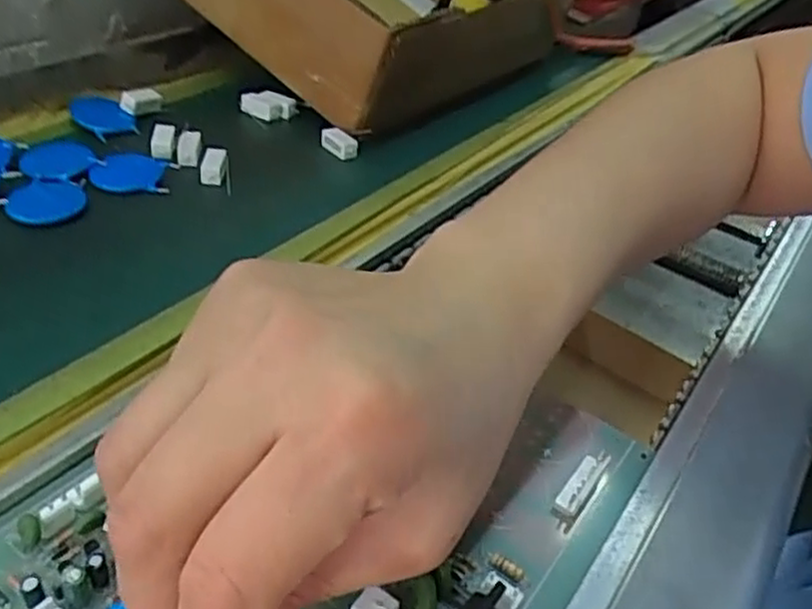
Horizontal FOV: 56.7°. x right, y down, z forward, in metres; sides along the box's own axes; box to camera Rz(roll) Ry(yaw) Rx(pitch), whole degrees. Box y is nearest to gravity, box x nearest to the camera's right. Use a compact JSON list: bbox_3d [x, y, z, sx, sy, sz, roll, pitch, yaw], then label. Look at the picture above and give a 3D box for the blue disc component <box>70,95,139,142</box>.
[{"bbox_3d":[-0.161,-0.101,0.402,0.035,0.010,0.026,36,44,29],"label":"blue disc component"}]

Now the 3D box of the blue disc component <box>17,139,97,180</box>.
[{"bbox_3d":[-0.167,-0.070,0.361,0.031,0.004,0.033,-11,42,-26],"label":"blue disc component"}]

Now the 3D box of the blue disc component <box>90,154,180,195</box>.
[{"bbox_3d":[-0.133,-0.065,0.367,0.037,0.008,0.029,5,38,-8],"label":"blue disc component"}]

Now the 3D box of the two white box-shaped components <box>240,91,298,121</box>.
[{"bbox_3d":[-0.080,-0.116,0.437,0.029,0.012,0.017,28,40,21],"label":"two white box-shaped components"}]

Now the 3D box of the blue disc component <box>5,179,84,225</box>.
[{"bbox_3d":[-0.162,-0.047,0.341,0.031,0.006,0.032,0,39,-14],"label":"blue disc component"}]

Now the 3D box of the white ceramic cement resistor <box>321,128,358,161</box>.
[{"bbox_3d":[-0.036,-0.088,0.409,0.009,0.011,0.023,-18,46,-33],"label":"white ceramic cement resistor"}]

